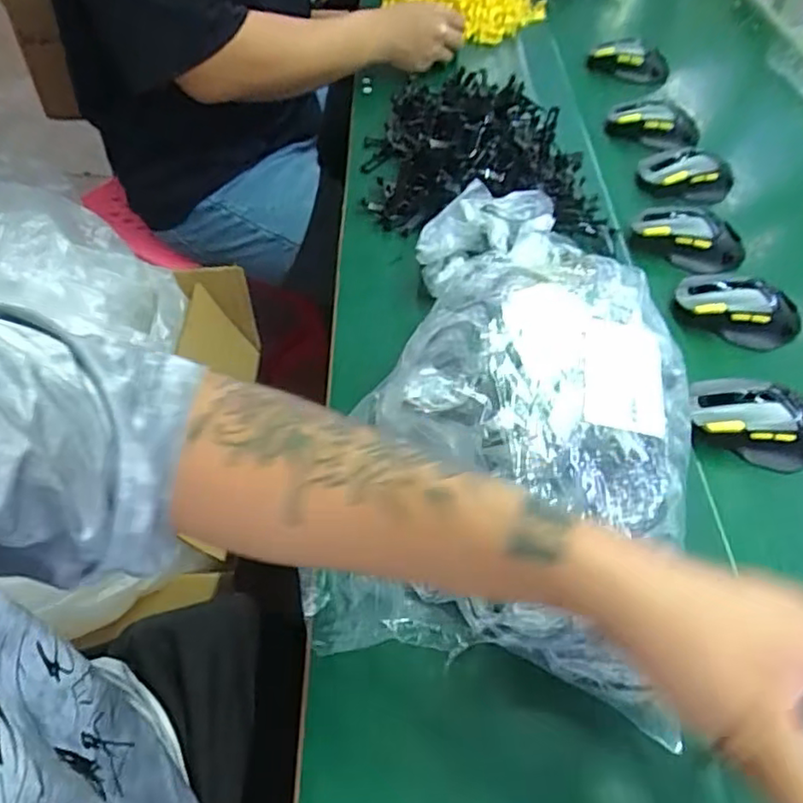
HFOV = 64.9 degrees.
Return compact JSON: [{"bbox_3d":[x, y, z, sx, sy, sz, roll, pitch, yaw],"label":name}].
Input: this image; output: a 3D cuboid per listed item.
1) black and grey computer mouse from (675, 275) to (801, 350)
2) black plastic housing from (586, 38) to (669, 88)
[{"bbox_3d":[0.316,-0.090,0.587,0.113,0.039,0.060,23,54,13],"label":"black and grey computer mouse"},{"bbox_3d":[0.305,-0.453,0.844,0.104,0.054,0.023,14,53,7],"label":"black plastic housing"}]

